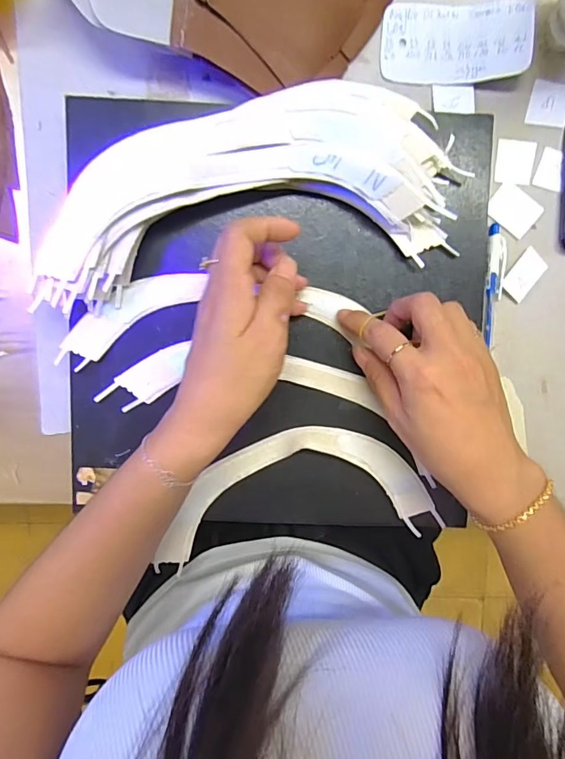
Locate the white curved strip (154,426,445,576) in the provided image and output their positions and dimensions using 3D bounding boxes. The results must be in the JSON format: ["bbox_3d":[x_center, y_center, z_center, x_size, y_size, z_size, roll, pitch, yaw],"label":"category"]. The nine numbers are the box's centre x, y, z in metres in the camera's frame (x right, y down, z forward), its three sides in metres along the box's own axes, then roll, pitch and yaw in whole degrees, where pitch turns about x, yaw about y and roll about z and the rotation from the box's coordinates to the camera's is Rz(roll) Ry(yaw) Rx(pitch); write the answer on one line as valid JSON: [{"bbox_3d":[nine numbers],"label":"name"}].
[{"bbox_3d":[0.006,0.087,0.335,0.212,0.016,0.094,-10,98,2],"label":"white curved strip"}]

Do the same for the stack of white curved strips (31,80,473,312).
[{"bbox_3d":[-0.023,-0.125,0.296,0.281,0.030,0.118,-8,98,-2],"label":"stack of white curved strips"}]

